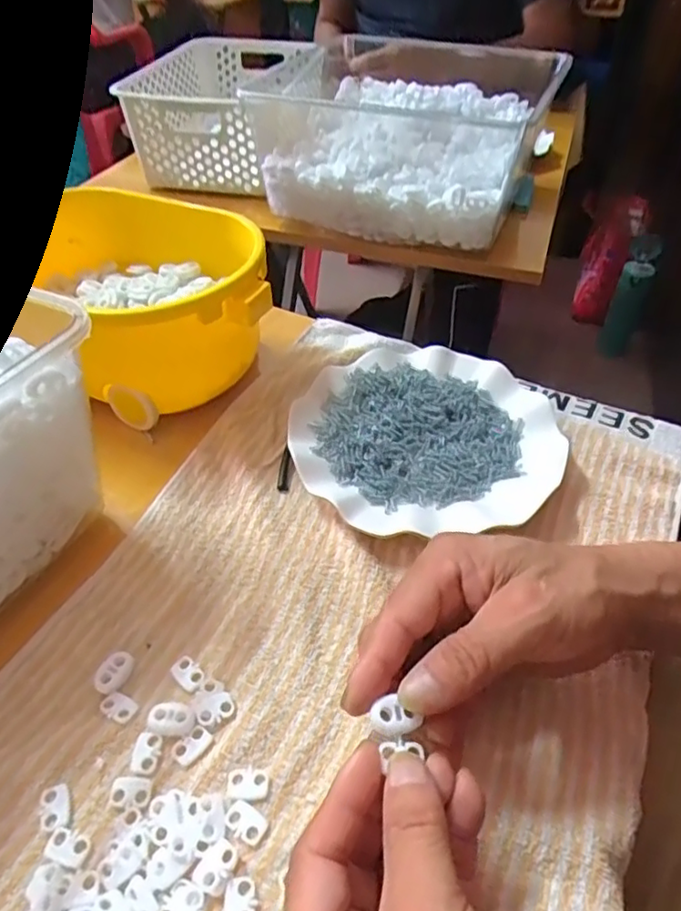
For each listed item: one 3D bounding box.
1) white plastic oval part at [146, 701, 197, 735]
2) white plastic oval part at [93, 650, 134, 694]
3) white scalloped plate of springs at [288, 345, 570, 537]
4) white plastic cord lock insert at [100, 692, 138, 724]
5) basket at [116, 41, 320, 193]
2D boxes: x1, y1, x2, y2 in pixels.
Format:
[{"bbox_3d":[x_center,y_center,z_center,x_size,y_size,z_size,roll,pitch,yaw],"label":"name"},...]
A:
[{"bbox_3d":[-0.082,0.128,0.296,0.022,0.005,0.014,7,46,6],"label":"white plastic oval part"},{"bbox_3d":[-0.117,0.111,0.313,0.015,0.005,0.022,14,47,13],"label":"white plastic oval part"},{"bbox_3d":[0.059,-0.014,0.427,0.181,0.022,0.173,0,45,0],"label":"white scalloped plate of springs"},{"bbox_3d":[-0.110,0.124,0.300,0.018,0.004,0.012,19,48,17],"label":"white plastic cord lock insert"},{"bbox_3d":[-0.153,-0.464,0.827,0.167,0.111,0.326,6,44,6],"label":"basket"}]

